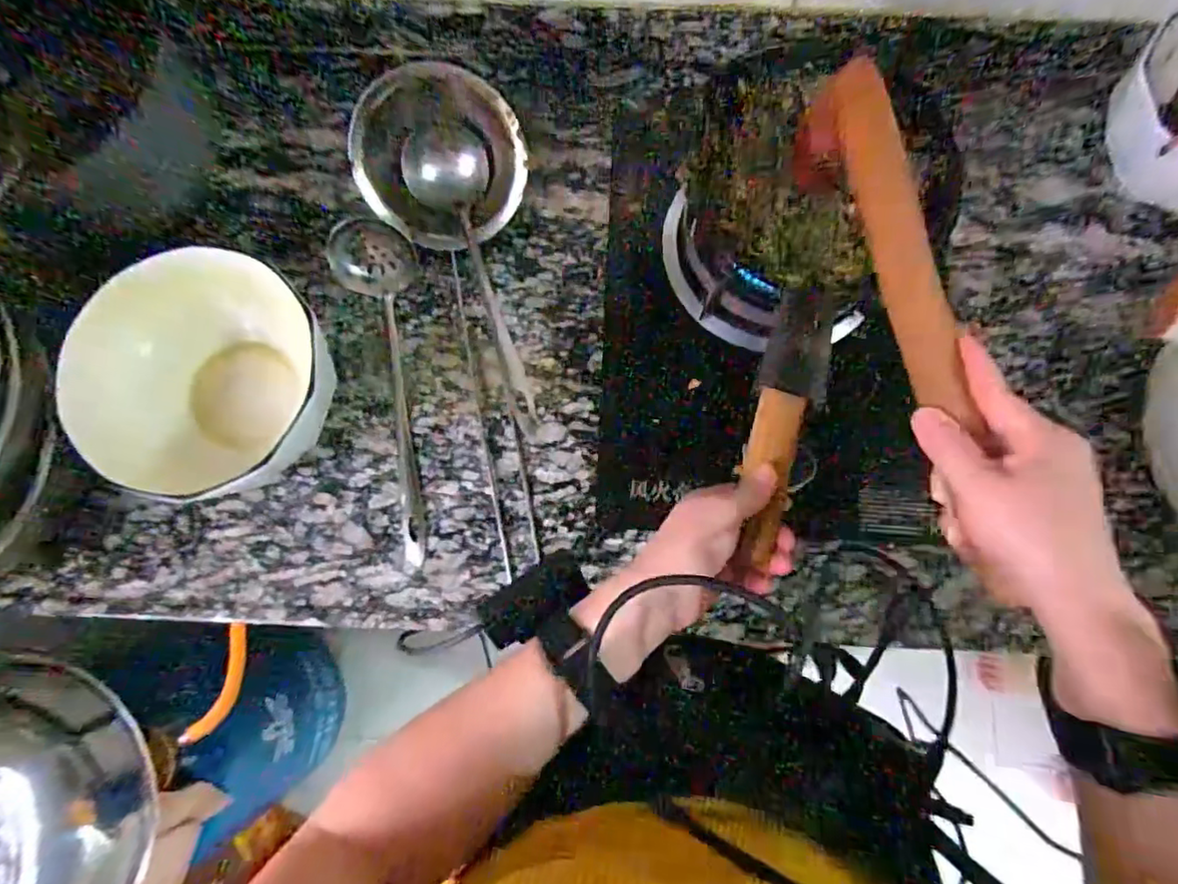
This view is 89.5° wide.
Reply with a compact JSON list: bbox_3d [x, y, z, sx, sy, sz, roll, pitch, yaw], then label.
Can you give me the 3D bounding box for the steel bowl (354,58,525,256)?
[{"bbox_3d":[-0.140,-0.260,0.555,0.137,0.084,0.137,0,79,-1],"label":"steel bowl"}]

